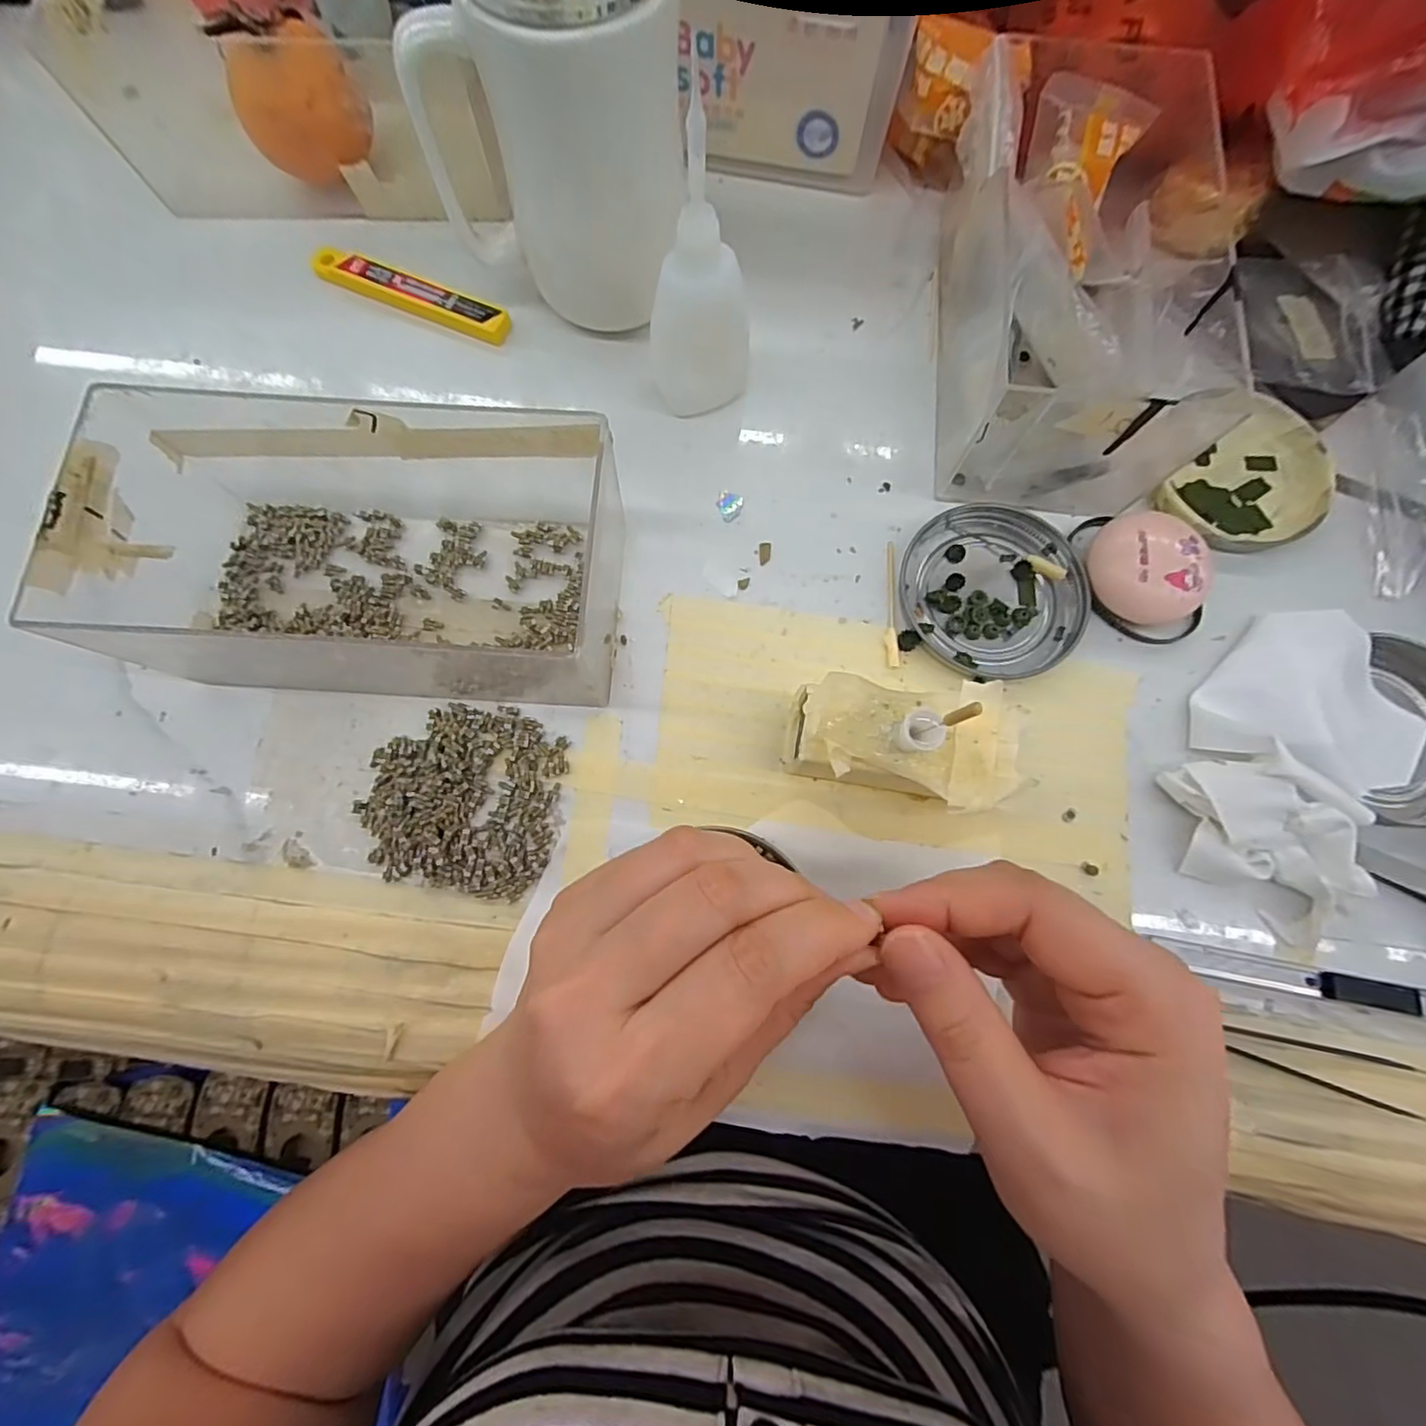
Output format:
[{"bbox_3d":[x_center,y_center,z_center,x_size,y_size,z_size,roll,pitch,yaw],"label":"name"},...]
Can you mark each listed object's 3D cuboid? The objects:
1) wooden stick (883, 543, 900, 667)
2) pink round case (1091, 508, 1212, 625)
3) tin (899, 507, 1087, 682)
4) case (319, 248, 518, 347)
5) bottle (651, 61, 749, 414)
[{"bbox_3d":[0.078,-0.049,0.268,0.006,0.004,0.059,3,77,0],"label":"wooden stick"},{"bbox_3d":[0.184,-0.061,0.262,0.040,0.024,0.047,-27,79,-6],"label":"pink round case"},{"bbox_3d":[0.123,-0.055,0.268,0.075,0.009,0.076,0,77,-1],"label":"tin"},{"bbox_3d":[-0.148,-0.205,0.300,0.102,0.008,0.019,23,78,5],"label":"case"},{"bbox_3d":[-0.005,-0.165,0.243,0.034,0.107,0.032,0,77,-1],"label":"bottle"}]

